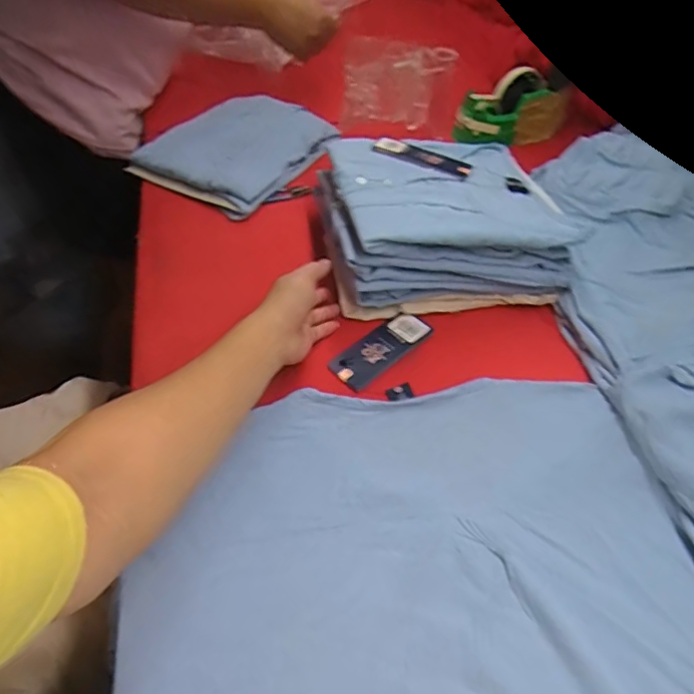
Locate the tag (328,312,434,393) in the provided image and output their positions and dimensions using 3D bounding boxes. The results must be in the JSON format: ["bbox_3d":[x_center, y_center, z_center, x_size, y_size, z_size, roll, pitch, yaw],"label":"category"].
[{"bbox_3d":[0.037,0.002,0.590,0.117,0.007,0.045,-37,69,-26],"label":"tag"}]

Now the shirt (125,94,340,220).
[{"bbox_3d":[-0.157,-0.290,0.787,0.226,0.035,0.250,23,49,10],"label":"shirt"}]

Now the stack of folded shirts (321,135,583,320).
[{"bbox_3d":[0.107,-0.160,0.659,0.261,0.103,0.227,-5,50,-8],"label":"stack of folded shirts"}]

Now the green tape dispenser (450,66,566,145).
[{"bbox_3d":[0.260,-0.377,0.880,0.178,0.096,0.057,-11,52,-19],"label":"green tape dispenser"}]

